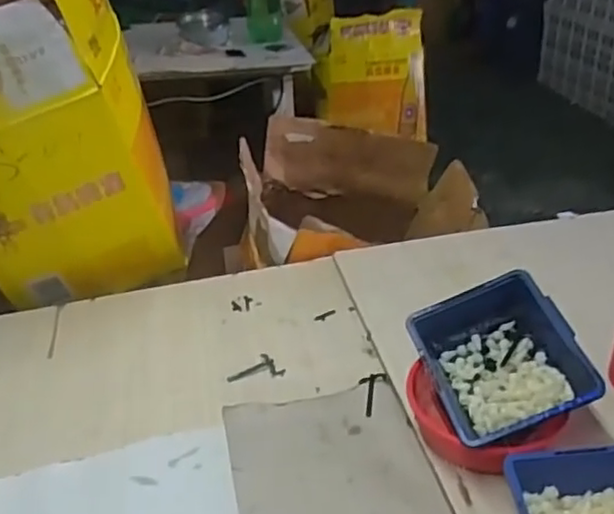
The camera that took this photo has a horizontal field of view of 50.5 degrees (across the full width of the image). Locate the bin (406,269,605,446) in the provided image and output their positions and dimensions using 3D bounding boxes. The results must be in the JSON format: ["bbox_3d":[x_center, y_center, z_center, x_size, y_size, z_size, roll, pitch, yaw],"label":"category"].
[{"bbox_3d":[0.170,0.092,0.575,0.127,0.052,0.147,-26,43,5],"label":"bin"}]

